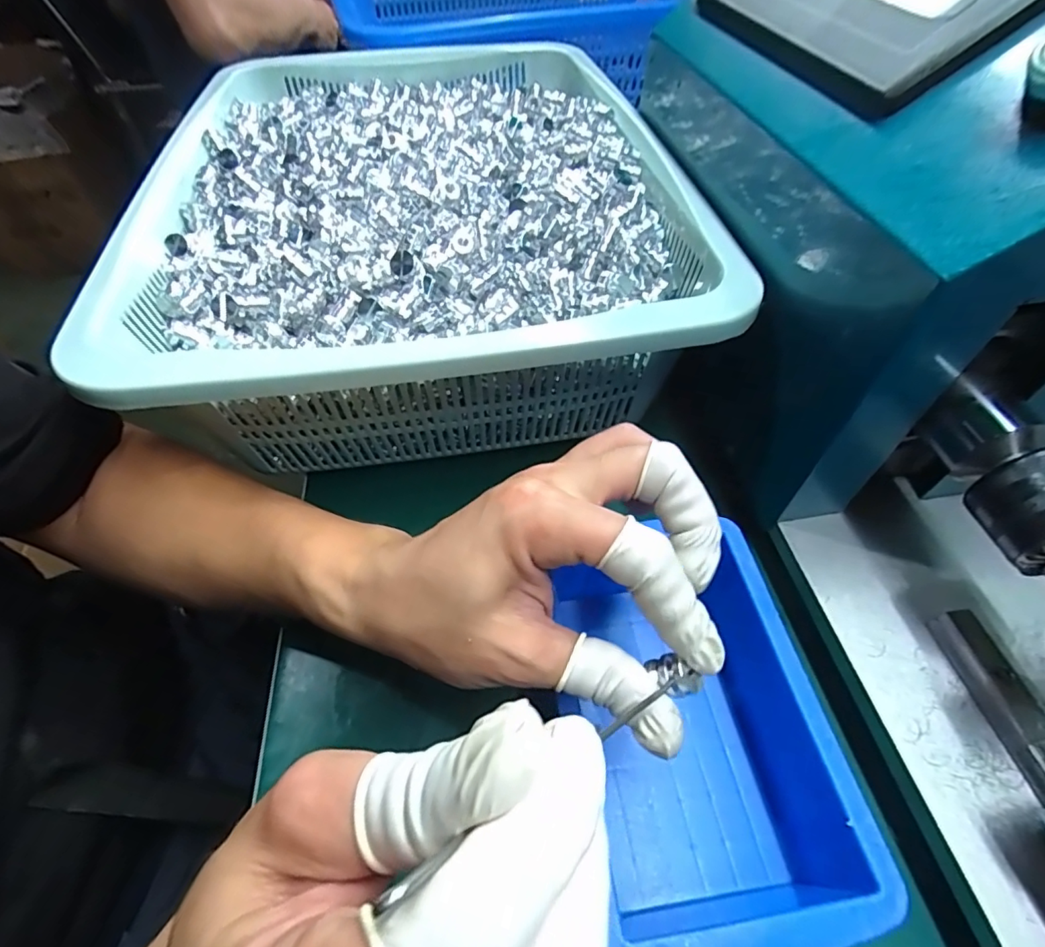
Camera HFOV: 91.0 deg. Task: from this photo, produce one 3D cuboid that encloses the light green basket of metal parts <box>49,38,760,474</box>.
[{"bbox_3d":[-0.071,-0.186,0.375,0.309,0.102,0.429,-8,54,-4],"label":"light green basket of metal parts"}]

